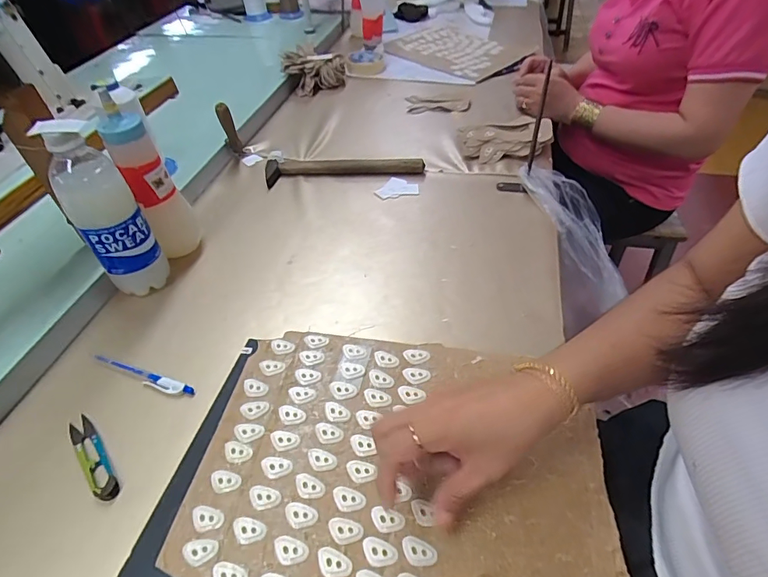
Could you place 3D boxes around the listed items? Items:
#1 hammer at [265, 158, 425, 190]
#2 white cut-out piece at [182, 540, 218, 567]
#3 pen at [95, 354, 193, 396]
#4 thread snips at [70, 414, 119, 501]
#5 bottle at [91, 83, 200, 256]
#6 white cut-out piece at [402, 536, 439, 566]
[{"bbox_3d":[-0.064,-0.195,0.712,0.248,0.028,0.045,-5,46,-4],"label":"hammer"},{"bbox_3d":[-0.133,0.189,0.316,0.025,0.004,0.016,-4,46,-2],"label":"white cut-out piece"},{"bbox_3d":[-0.251,0.089,0.454,0.124,0.006,0.014,15,48,15],"label":"pen"},{"bbox_3d":[-0.262,0.150,0.395,0.020,0.008,0.097,-33,54,-27],"label":"thread snips"},{"bbox_3d":[-0.271,-0.122,0.519,0.057,0.197,0.050,-23,50,-19],"label":"bottle"},{"bbox_3d":[0.025,0.187,0.312,0.026,0.004,0.017,16,49,16],"label":"white cut-out piece"}]

